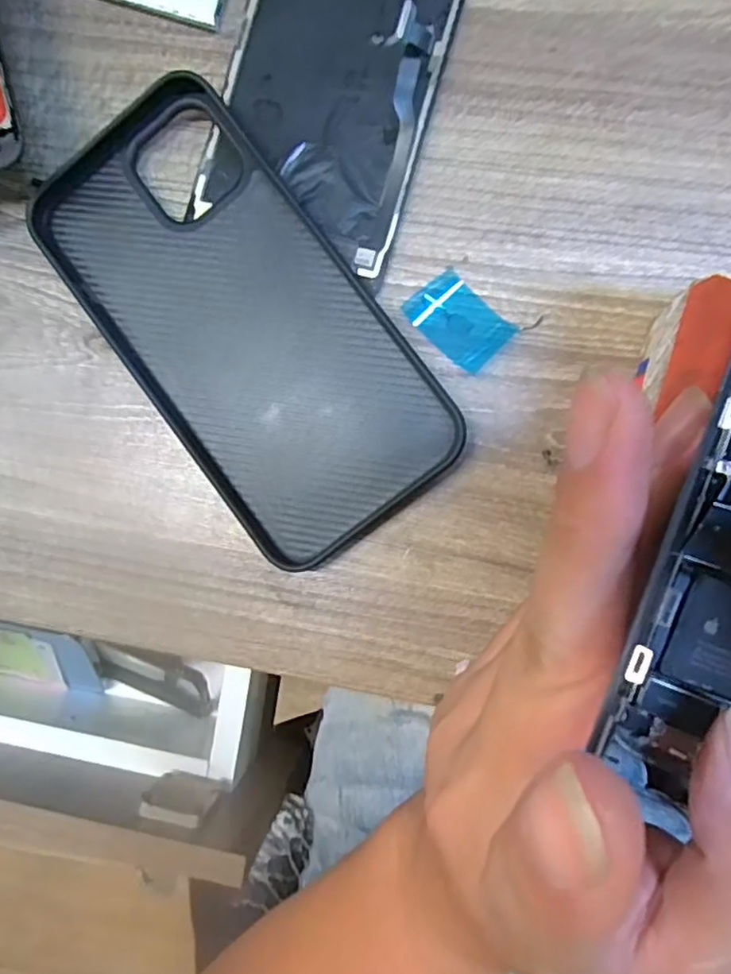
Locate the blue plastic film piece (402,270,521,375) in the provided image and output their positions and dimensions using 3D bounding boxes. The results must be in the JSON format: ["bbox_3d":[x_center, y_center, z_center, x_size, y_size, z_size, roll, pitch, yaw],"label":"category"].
[{"bbox_3d":[0.032,-0.057,0.219,0.034,0.004,0.022,44,93,5],"label":"blue plastic film piece"}]

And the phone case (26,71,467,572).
[{"bbox_3d":[-0.042,-0.057,0.221,0.079,0.013,0.165,-36,86,4],"label":"phone case"}]

